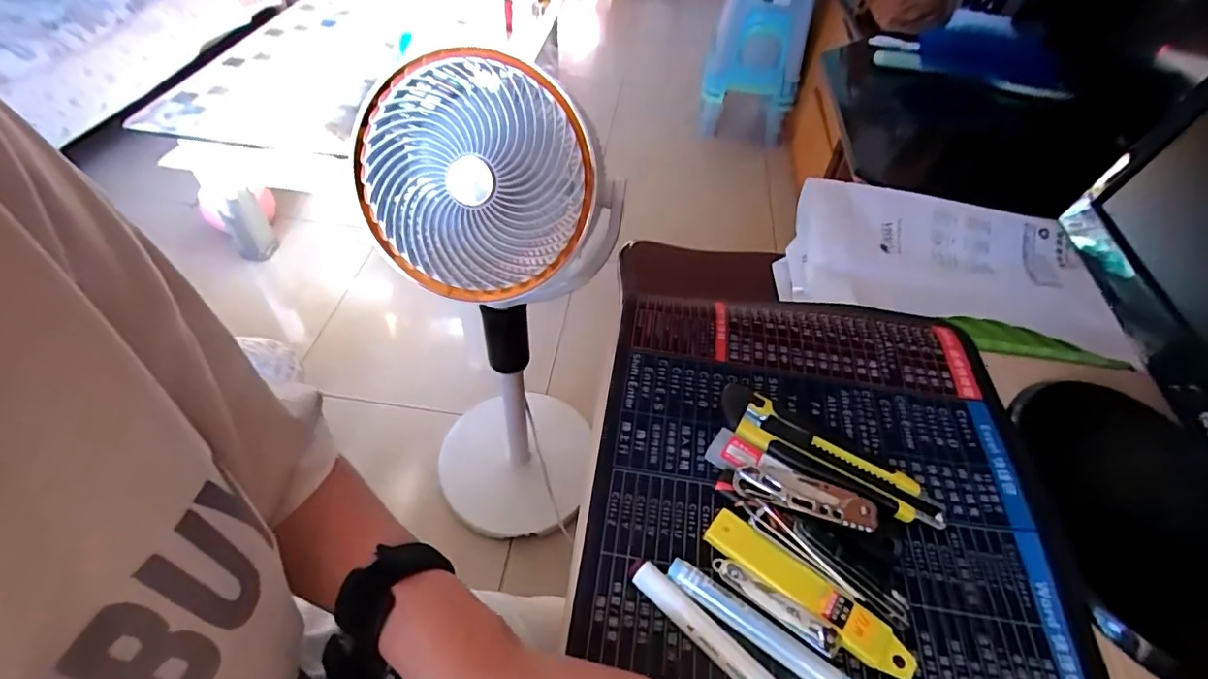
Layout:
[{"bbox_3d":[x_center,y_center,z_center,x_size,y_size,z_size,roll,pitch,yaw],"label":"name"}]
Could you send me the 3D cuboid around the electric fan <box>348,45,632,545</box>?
[{"bbox_3d":[-0.140,-0.011,0.836,0.250,0.771,0.238,2,48,-2],"label":"electric fan"}]

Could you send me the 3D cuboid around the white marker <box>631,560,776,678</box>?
[{"bbox_3d":[0.073,0.174,0.295,0.143,0.013,0.016,36,56,26],"label":"white marker"}]

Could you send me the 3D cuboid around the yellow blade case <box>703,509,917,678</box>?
[{"bbox_3d":[0.117,0.146,0.322,0.126,0.012,0.026,31,54,22],"label":"yellow blade case"}]

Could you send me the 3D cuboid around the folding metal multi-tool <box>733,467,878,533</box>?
[{"bbox_3d":[0.127,0.101,0.356,0.086,0.012,0.024,15,49,10],"label":"folding metal multi-tool"}]

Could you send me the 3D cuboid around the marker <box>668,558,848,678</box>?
[{"bbox_3d":[0.095,0.164,0.299,0.135,0.008,0.014,30,53,21],"label":"marker"}]

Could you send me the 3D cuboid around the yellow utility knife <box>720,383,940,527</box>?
[{"bbox_3d":[0.149,0.082,0.377,0.156,0.019,0.042,28,53,20],"label":"yellow utility knife"}]

